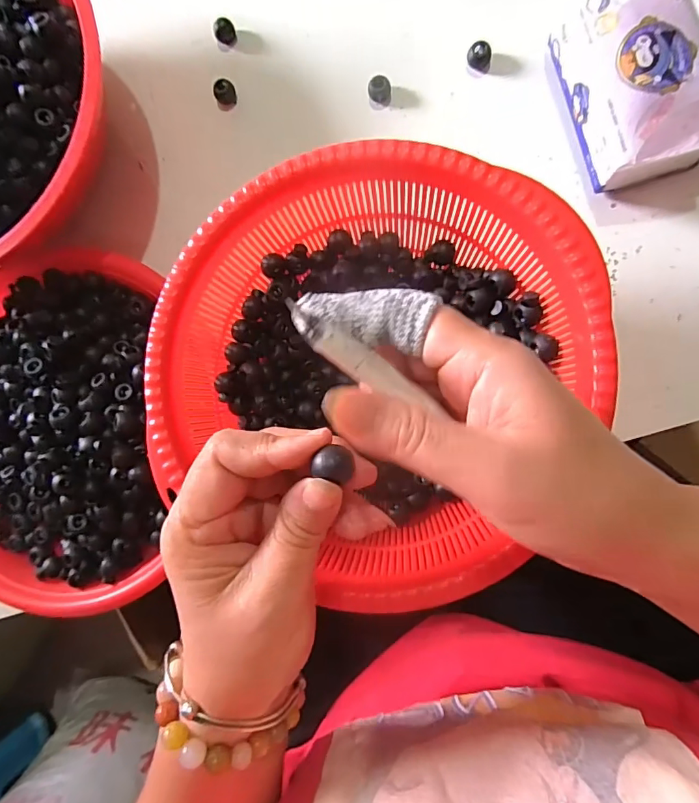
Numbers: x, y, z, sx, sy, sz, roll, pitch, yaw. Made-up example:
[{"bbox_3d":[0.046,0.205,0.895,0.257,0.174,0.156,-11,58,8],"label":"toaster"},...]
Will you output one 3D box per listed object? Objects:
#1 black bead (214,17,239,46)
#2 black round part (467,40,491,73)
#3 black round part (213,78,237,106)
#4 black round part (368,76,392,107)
[{"bbox_3d":[-0.091,-0.272,0.343,0.015,0.012,0.014,-30,84,7],"label":"black bead"},{"bbox_3d":[0.088,-0.232,0.312,0.016,0.010,0.014,25,93,9],"label":"black round part"},{"bbox_3d":[-0.092,-0.229,0.345,0.015,0.011,0.016,0,88,9],"label":"black round part"},{"bbox_3d":[0.020,-0.213,0.320,0.016,0.012,0.014,-2,88,9],"label":"black round part"}]

